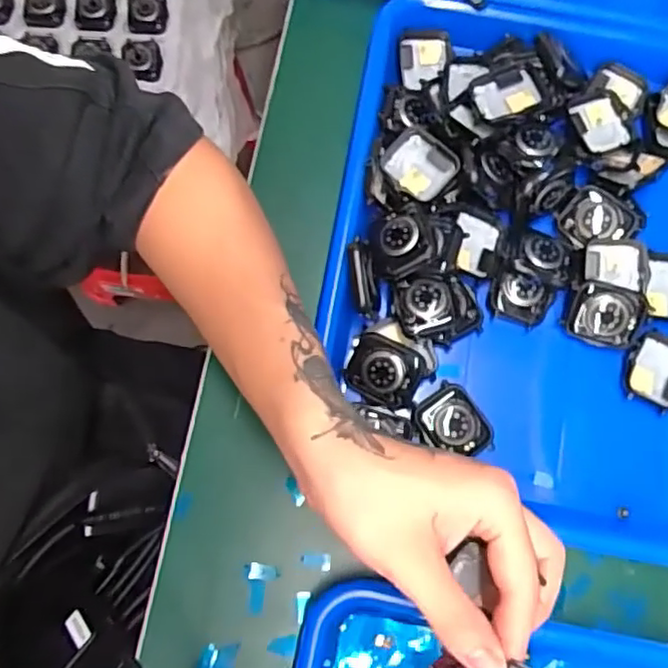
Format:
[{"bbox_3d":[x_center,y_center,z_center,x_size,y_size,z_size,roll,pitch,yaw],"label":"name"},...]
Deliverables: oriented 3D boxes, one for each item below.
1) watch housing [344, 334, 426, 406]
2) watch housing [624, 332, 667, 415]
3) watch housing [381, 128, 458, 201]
[{"bbox_3d":[0.029,0.022,0.375,0.042,0.006,0.034,22,99,8],"label":"watch housing"},{"bbox_3d":[0.200,0.023,0.391,0.041,0.010,0.045,23,77,5],"label":"watch housing"},{"bbox_3d":[0.053,-0.105,0.402,0.038,0.018,0.043,-43,81,-10],"label":"watch housing"}]

